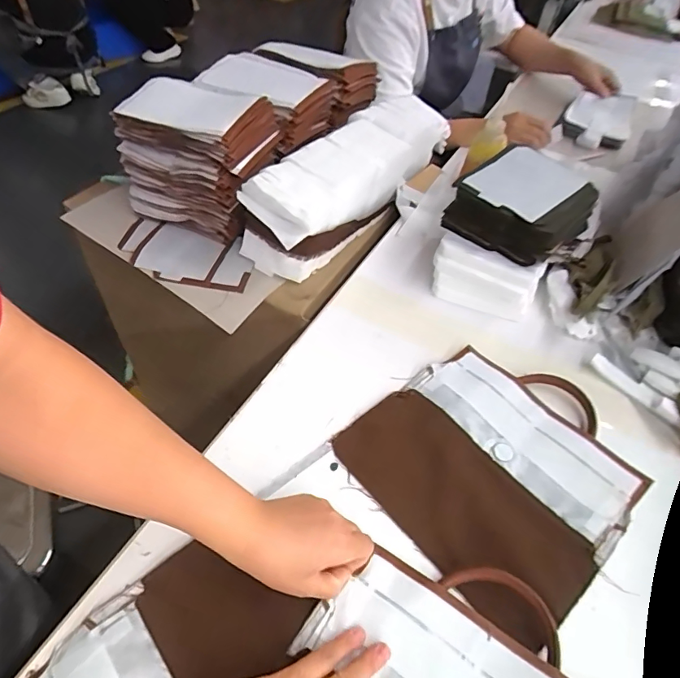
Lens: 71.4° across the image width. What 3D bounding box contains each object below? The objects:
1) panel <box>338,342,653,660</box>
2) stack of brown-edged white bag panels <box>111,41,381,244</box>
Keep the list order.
[{"bbox_3d":[0.157,0.116,0.469,0.234,0.012,0.236,-32,56,-28],"label":"panel"},{"bbox_3d":[-0.147,-0.354,0.787,0.264,0.152,0.408,21,50,17],"label":"stack of brown-edged white bag panels"}]

